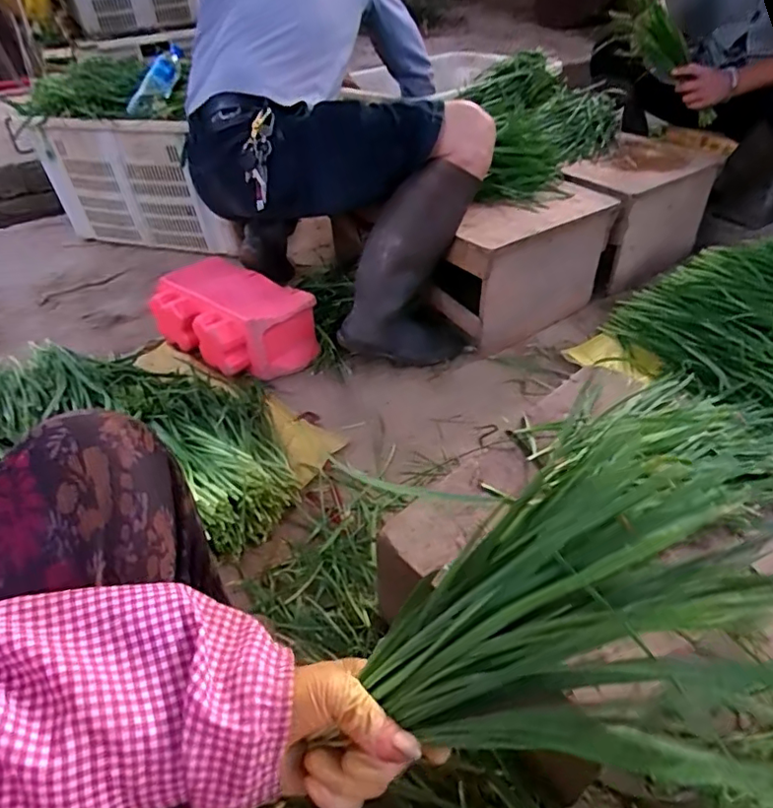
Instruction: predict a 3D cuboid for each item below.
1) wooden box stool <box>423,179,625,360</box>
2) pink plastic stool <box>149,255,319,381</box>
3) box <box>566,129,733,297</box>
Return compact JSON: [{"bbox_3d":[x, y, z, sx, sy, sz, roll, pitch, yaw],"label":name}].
[{"bbox_3d":[0.273,-0.291,1.190,0.394,0.248,0.176,-25,47,-24],"label":"wooden box stool"},{"bbox_3d":[-0.335,-0.178,1.192,0.357,0.136,0.210,29,50,29],"label":"pink plastic stool"},{"bbox_3d":[0.596,-0.476,1.396,0.393,0.241,0.254,-32,51,-30],"label":"box"}]

